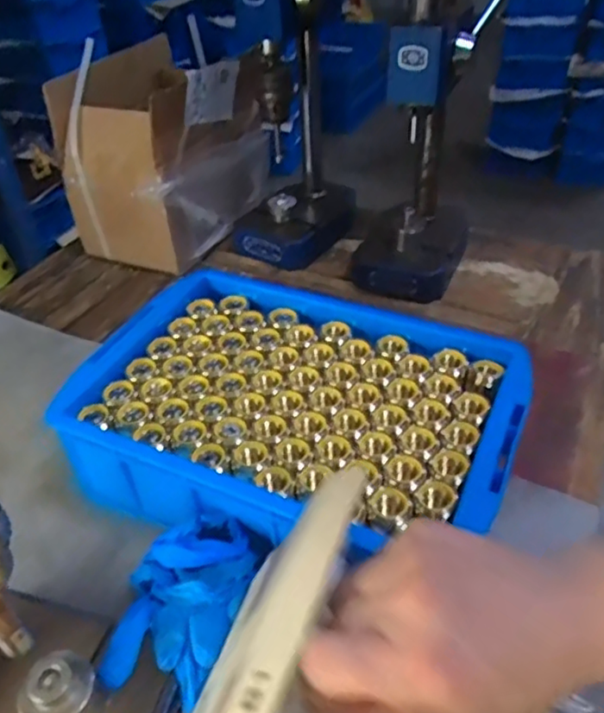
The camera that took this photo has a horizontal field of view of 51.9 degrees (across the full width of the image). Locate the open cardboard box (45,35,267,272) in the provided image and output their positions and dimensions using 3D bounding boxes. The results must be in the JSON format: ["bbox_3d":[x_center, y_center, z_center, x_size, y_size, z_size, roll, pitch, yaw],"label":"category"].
[{"bbox_3d":[-0.198,-0.305,0.917,0.190,0.229,0.269,17,45,23],"label":"open cardboard box"}]

